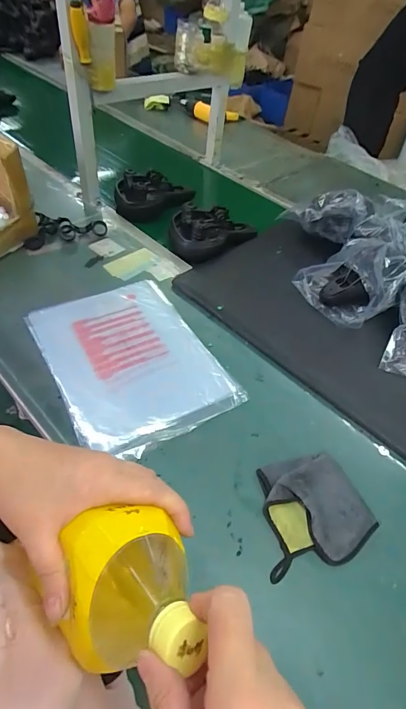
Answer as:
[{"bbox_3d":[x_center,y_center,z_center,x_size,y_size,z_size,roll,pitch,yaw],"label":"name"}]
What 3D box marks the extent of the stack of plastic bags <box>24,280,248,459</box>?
[{"bbox_3d":[-0.151,0.005,0.795,0.309,0.015,0.409,-22,55,-25],"label":"stack of plastic bags"}]

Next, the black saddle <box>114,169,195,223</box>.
[{"bbox_3d":[-0.143,-0.492,1.161,0.242,0.107,0.120,-7,50,-14],"label":"black saddle"}]

